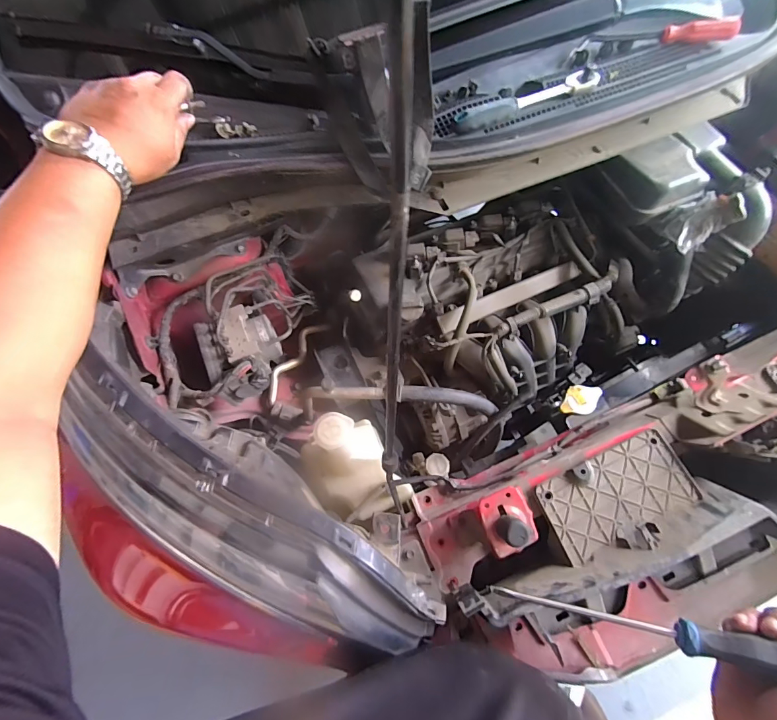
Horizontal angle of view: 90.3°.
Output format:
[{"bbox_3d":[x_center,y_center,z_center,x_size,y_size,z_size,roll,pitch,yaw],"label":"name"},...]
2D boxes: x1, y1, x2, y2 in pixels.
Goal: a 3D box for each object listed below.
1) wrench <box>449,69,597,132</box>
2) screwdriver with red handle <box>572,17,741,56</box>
[{"bbox_3d":[0.163,-0.305,0.453,0.190,0.016,0.021,-23,69,-9],"label":"wrench"},{"bbox_3d":[0.344,-0.418,0.496,0.212,0.017,0.022,-6,67,-2],"label":"screwdriver with red handle"}]

